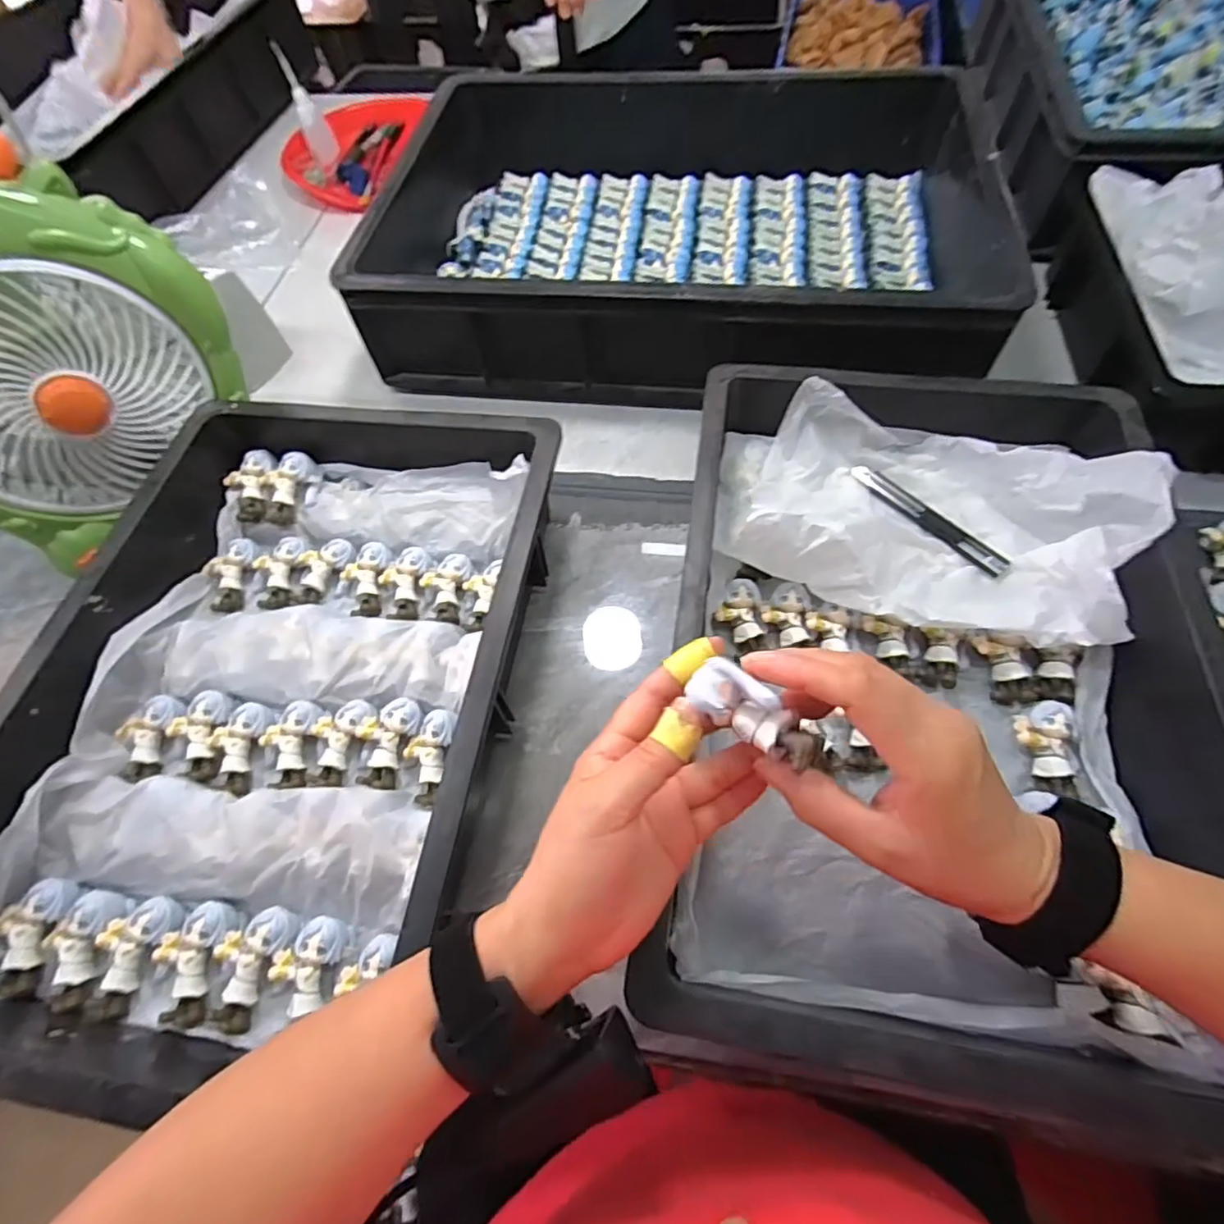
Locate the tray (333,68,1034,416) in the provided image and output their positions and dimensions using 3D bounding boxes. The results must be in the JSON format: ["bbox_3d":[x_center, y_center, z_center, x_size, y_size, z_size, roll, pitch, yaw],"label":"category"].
[{"bbox_3d":[0.064,-0.404,0.633,0.593,0.121,0.402,8,62,8],"label":"tray"}]

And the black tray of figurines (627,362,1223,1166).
[{"bbox_3d":[0.202,0.029,0.394,0.309,0.090,0.450,6,62,7],"label":"black tray of figurines"}]

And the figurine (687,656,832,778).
[{"bbox_3d":[0.062,0.045,0.251,0.064,0.020,0.020,34,68,26],"label":"figurine"}]

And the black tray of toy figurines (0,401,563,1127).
[{"bbox_3d":[-0.226,0.053,0.414,0.320,0.091,0.448,8,62,8],"label":"black tray of toy figurines"}]

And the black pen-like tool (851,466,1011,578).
[{"bbox_3d":[0.247,-0.076,0.470,0.019,0.010,0.138,-34,64,-14],"label":"black pen-like tool"}]

